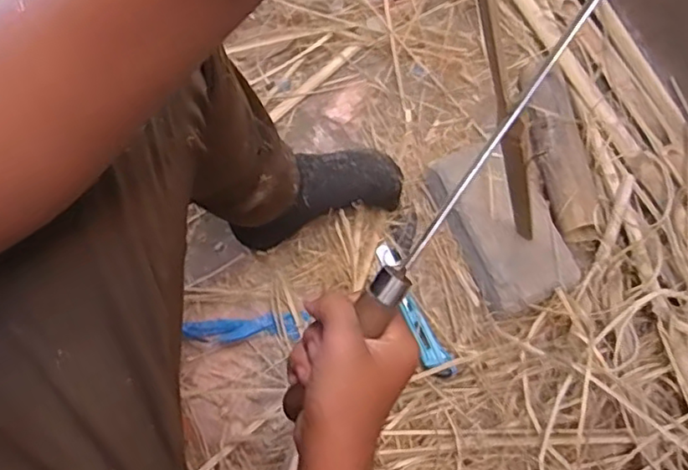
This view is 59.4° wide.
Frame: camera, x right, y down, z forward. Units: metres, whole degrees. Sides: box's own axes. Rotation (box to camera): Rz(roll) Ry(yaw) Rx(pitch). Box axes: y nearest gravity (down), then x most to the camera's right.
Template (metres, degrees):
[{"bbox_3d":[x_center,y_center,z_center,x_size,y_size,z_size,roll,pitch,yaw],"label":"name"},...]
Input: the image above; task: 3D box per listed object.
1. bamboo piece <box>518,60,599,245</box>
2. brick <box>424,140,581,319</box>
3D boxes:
[{"bbox_3d":[0.274,-0.116,0.775,0.056,0.040,0.250,-5,71,-3],"label":"bamboo piece"},{"bbox_3d":[0.195,-0.012,0.741,0.110,0.061,0.201,-22,73,-8],"label":"brick"}]

